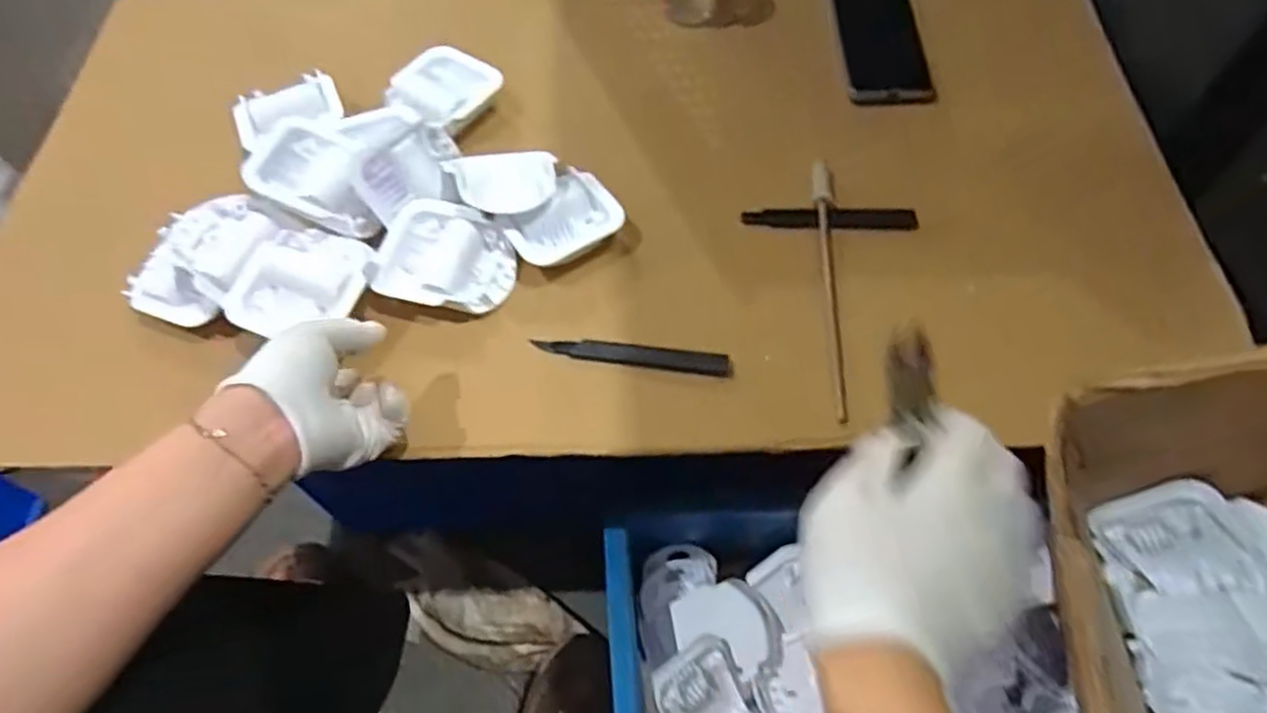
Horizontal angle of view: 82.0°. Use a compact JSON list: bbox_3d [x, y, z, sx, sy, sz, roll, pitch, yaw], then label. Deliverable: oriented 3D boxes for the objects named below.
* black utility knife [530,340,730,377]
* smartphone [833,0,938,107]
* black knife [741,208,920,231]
[{"bbox_3d":[-0.001,-0.002,0.543,0.147,0.006,0.018,7,61,6],"label":"black utility knife"},{"bbox_3d":[0.236,-0.296,0.689,0.076,0.012,0.148,-3,71,0],"label":"smartphone"},{"bbox_3d":[0.164,-0.114,0.605,0.141,0.010,0.020,0,60,2],"label":"black knife"}]

